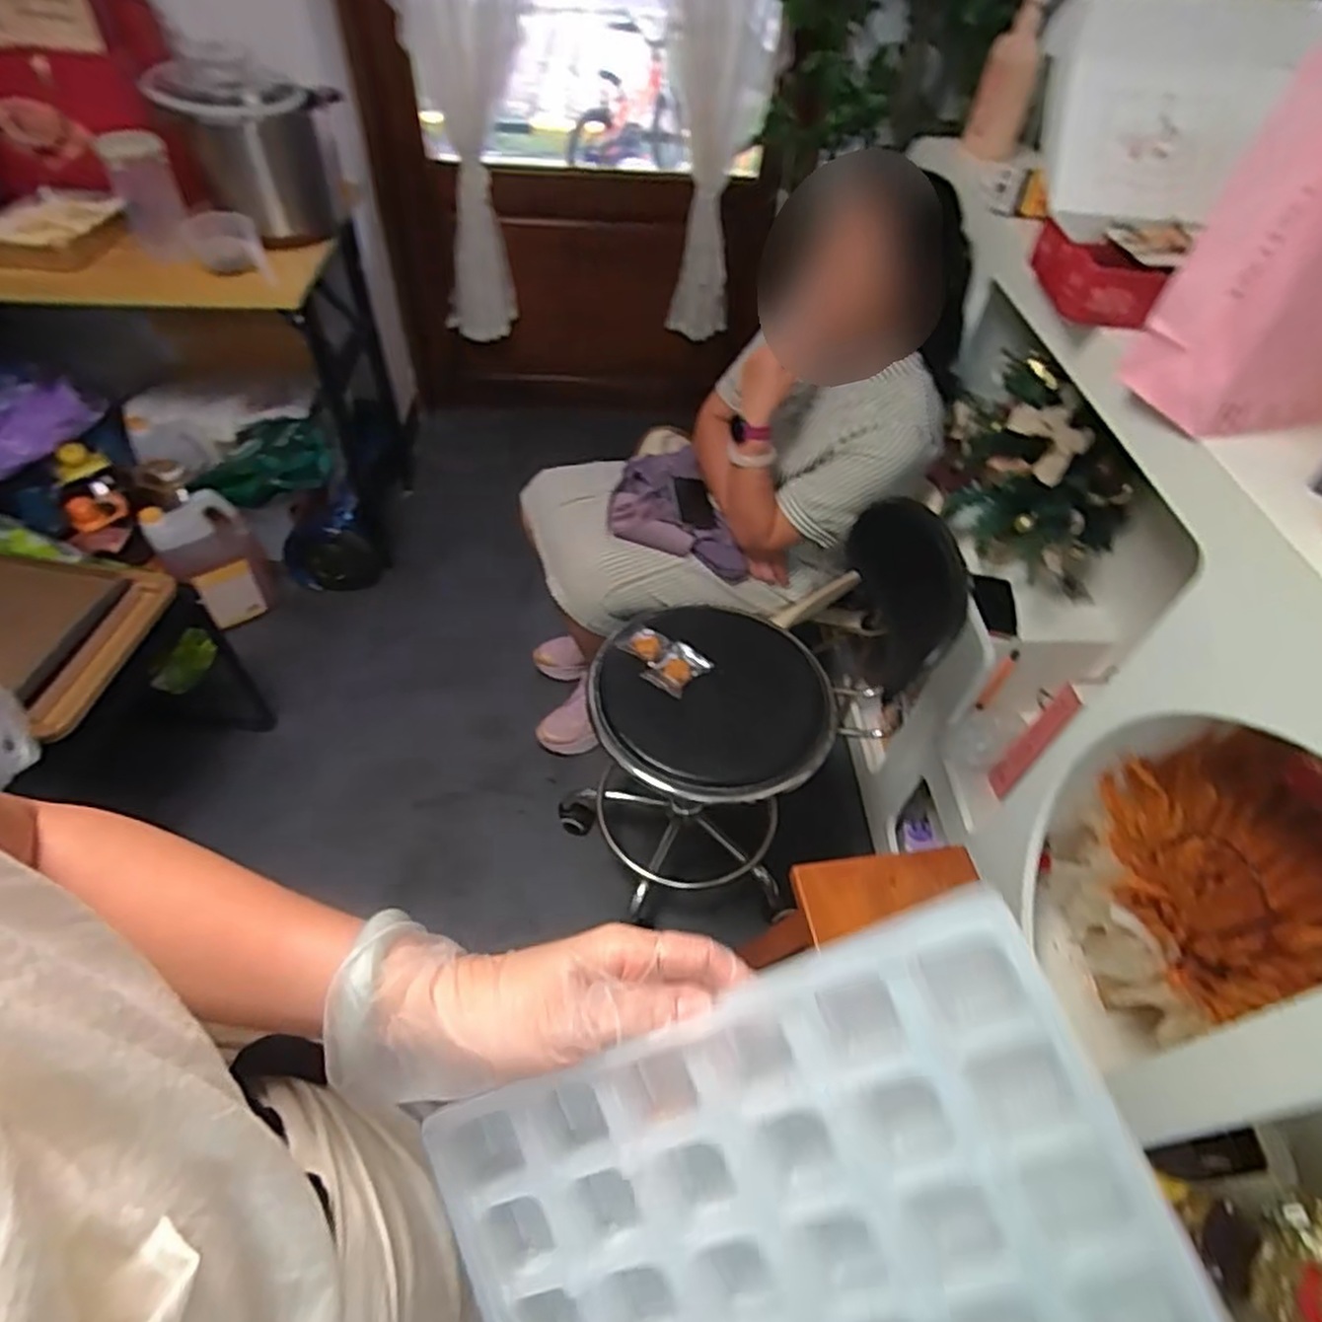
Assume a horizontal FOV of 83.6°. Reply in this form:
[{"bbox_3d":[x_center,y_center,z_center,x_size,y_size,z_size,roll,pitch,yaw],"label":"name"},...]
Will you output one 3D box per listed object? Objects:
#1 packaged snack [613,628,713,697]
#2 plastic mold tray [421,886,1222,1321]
[{"bbox_3d":[-0.001,-0.006,1.125,0.133,0.017,0.086,32,55,20],"label":"packaged snack"},{"bbox_3d":[0.040,0.205,0.274,0.252,0.033,0.153,-30,77,18],"label":"plastic mold tray"}]

